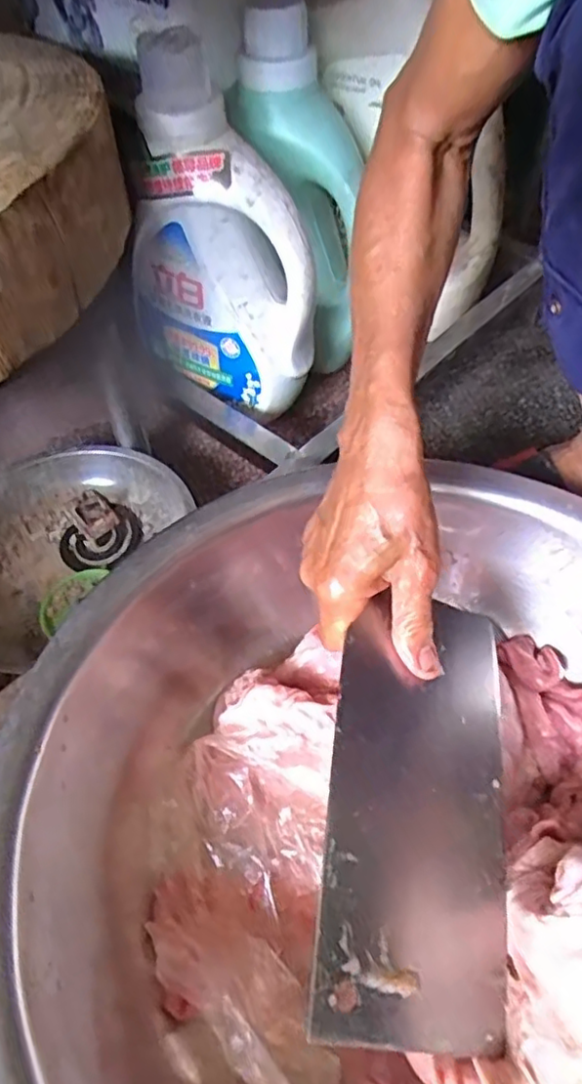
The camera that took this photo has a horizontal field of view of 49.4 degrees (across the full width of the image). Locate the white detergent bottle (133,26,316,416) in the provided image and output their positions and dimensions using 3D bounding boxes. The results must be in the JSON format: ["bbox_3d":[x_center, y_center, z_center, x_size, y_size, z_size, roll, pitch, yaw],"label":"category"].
[{"bbox_3d":[-0.058,-0.231,0.507,0.158,0.238,0.079,34,61,24],"label":"white detergent bottle"}]

